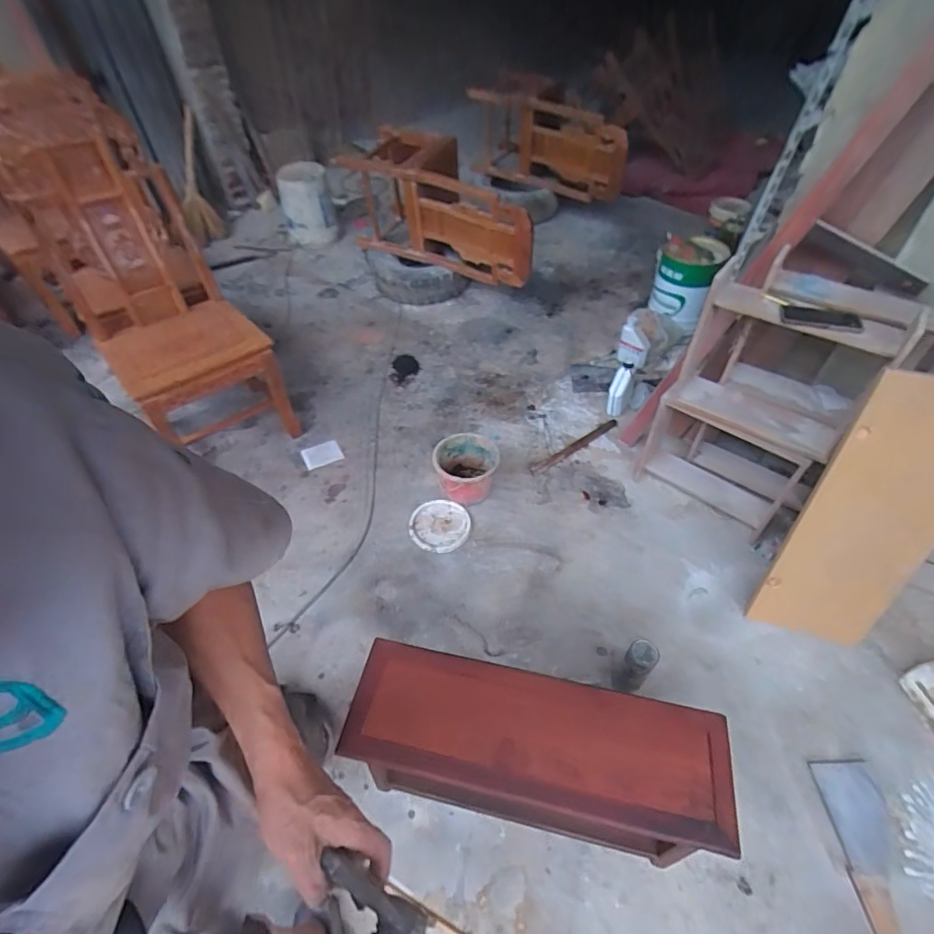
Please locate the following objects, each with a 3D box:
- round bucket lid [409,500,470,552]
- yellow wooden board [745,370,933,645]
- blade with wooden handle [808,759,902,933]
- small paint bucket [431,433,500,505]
[{"bbox_3d":[-0.088,0.190,1.631,0.195,0.024,0.194,-1,48,1],"label":"round bucket lid"},{"bbox_3d":[0.949,0.139,1.165,0.273,0.718,0.031,18,32,17],"label":"yellow wooden board"},{"bbox_3d":[0.858,0.816,1.050,0.123,0.015,0.341,0,48,2],"label":"blade with wooden handle"},{"bbox_3d":[0.003,0.015,1.692,0.213,0.166,0.204,-1,48,1],"label":"small paint bucket"}]

